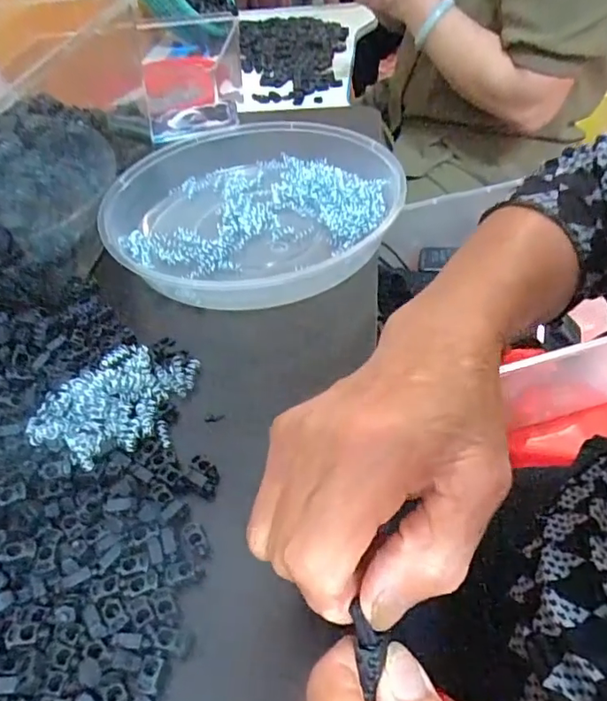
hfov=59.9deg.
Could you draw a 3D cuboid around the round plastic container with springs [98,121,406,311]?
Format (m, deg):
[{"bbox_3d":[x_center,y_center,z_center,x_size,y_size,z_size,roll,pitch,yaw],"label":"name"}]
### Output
[{"bbox_3d":[-0.040,-0.127,0.430,0.223,0.043,0.224,1,46,-1],"label":"round plastic container with springs"}]

